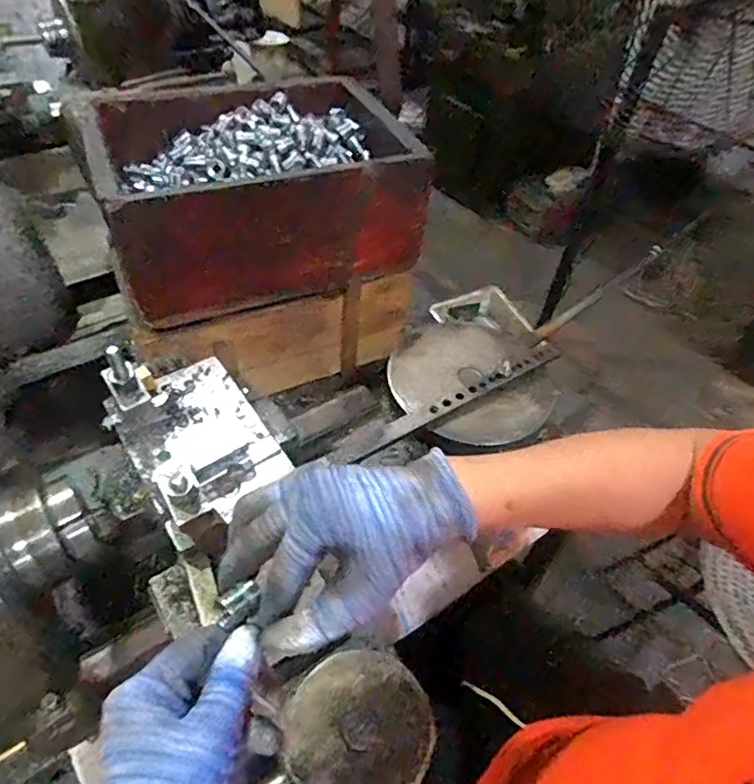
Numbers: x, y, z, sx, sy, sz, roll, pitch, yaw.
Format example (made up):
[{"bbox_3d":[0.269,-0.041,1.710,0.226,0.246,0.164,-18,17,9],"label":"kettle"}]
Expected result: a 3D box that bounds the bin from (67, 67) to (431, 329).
[{"bbox_3d":[-0.135,-0.237,0.686,0.339,0.146,0.226,-14,51,-16],"label":"bin"}]

